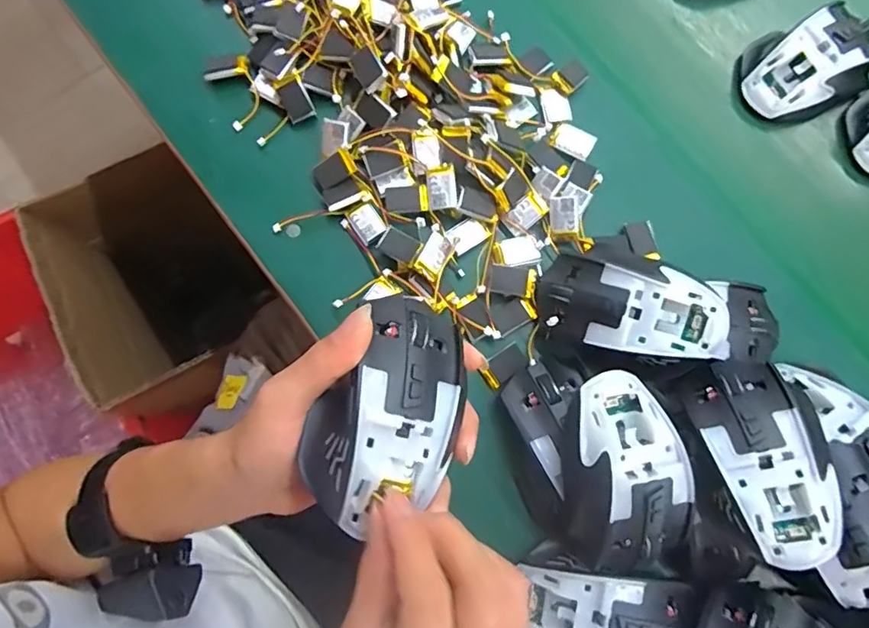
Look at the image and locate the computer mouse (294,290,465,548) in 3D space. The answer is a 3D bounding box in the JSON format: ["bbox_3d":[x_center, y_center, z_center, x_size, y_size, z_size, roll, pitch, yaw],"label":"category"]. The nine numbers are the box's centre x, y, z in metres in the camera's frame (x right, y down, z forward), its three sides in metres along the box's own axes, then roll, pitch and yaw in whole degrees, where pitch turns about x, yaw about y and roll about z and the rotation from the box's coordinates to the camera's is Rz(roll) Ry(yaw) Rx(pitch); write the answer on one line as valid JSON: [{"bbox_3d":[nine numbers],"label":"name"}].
[{"bbox_3d":[-0.020,0.047,0.258,0.065,0.040,0.110,20,80,5],"label":"computer mouse"}]

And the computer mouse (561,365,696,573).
[{"bbox_3d":[0.109,0.096,0.323,0.071,0.050,0.113,-13,79,-2],"label":"computer mouse"}]

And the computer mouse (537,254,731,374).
[{"bbox_3d":[0.131,-0.002,0.352,0.121,0.049,0.071,20,79,4],"label":"computer mouse"}]

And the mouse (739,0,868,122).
[{"bbox_3d":[0.293,-0.196,0.420,0.098,0.034,0.073,-28,80,-5],"label":"mouse"}]

